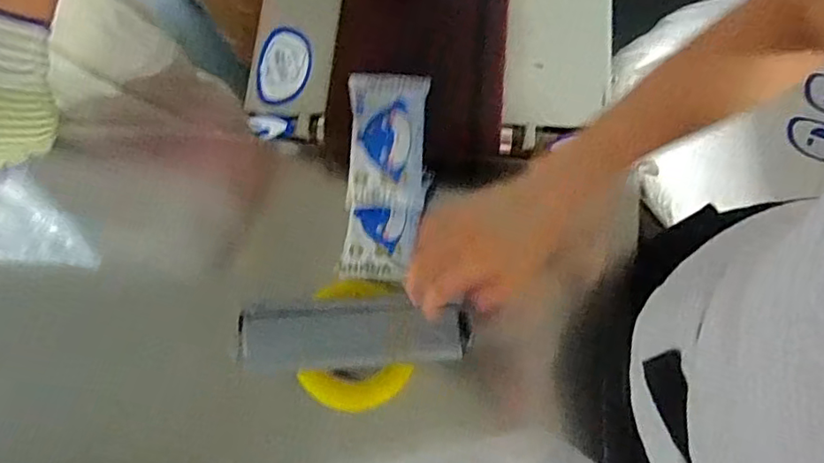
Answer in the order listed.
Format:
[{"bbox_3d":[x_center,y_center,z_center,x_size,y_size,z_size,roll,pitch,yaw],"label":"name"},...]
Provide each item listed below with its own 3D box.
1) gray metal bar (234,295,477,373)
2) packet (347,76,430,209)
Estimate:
[{"bbox_3d":[-0.064,0.105,0.593,0.238,0.030,0.074,-1,77,3],"label":"gray metal bar"},{"bbox_3d":[-0.029,-0.101,0.627,0.085,0.020,0.144,4,91,5],"label":"packet"}]

